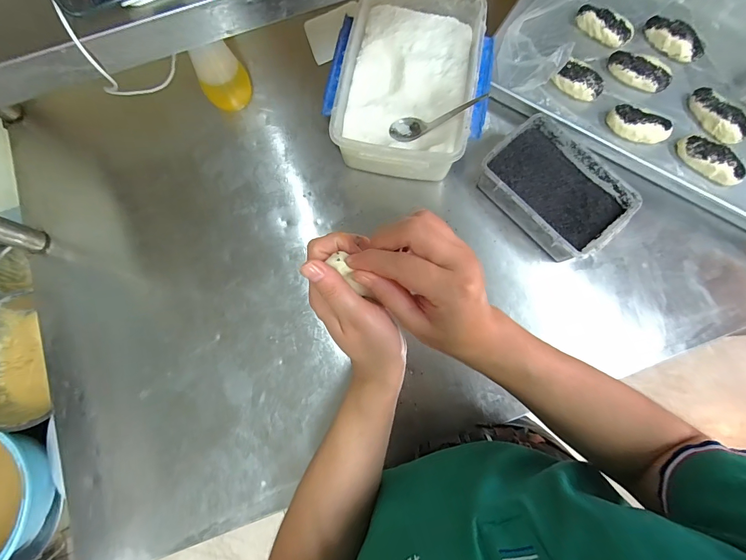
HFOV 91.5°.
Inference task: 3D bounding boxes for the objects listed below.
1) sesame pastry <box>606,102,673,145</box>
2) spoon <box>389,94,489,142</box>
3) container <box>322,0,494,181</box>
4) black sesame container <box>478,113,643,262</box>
[{"bbox_3d":[0.448,-0.257,0.609,0.098,0.026,0.044,23,77,7],"label":"sesame pastry"},{"bbox_3d":[0.100,-0.256,0.577,0.158,0.023,0.034,-9,73,35],"label":"spoon"},{"bbox_3d":[0.062,-0.318,0.608,0.245,0.101,0.318,9,78,3],"label":"container"},{"bbox_3d":[0.284,-0.142,0.575,0.162,0.066,0.214,-40,79,-8],"label":"black sesame container"}]

